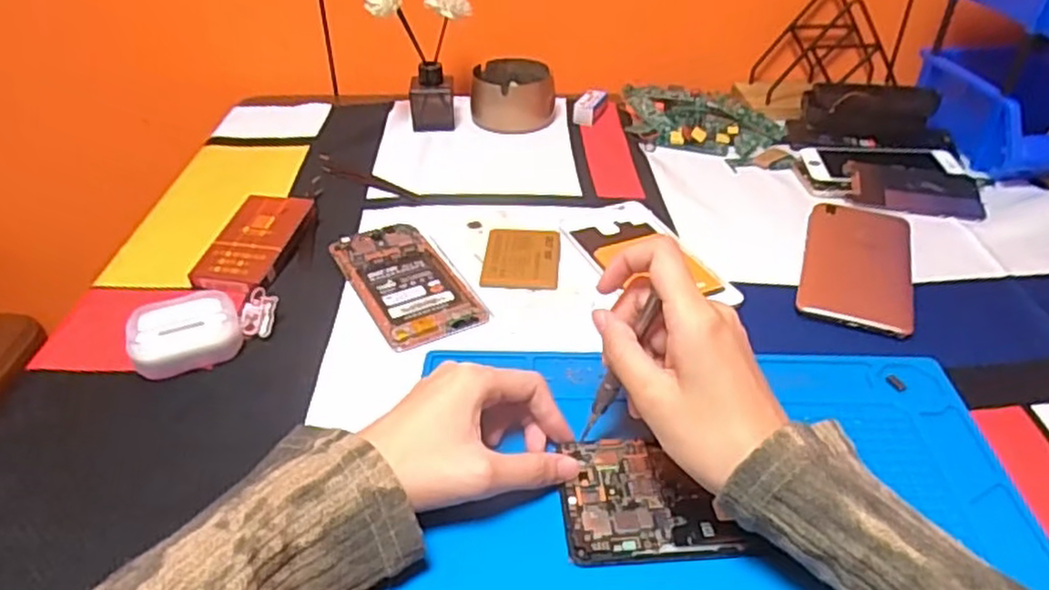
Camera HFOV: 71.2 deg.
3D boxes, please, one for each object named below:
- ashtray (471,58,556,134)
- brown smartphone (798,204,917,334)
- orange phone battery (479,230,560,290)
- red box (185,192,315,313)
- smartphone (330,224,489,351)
[{"bbox_3d":[-0.013,-0.208,0.762,0.085,0.048,0.076,-3,37,-4],"label":"ashtray"},{"bbox_3d":[0.246,-0.024,0.541,0.075,0.008,0.148,13,39,17],"label":"brown smartphone"},{"bbox_3d":[-0.002,-0.028,0.542,0.055,0.007,0.071,2,37,3],"label":"orange phone battery"},{"bbox_3d":[-0.203,-0.039,0.552,0.055,0.019,0.112,6,38,9],"label":"red box"},{"bbox_3d":[-0.087,-0.012,0.527,0.068,0.006,0.136,-19,41,-23],"label":"smartphone"}]

